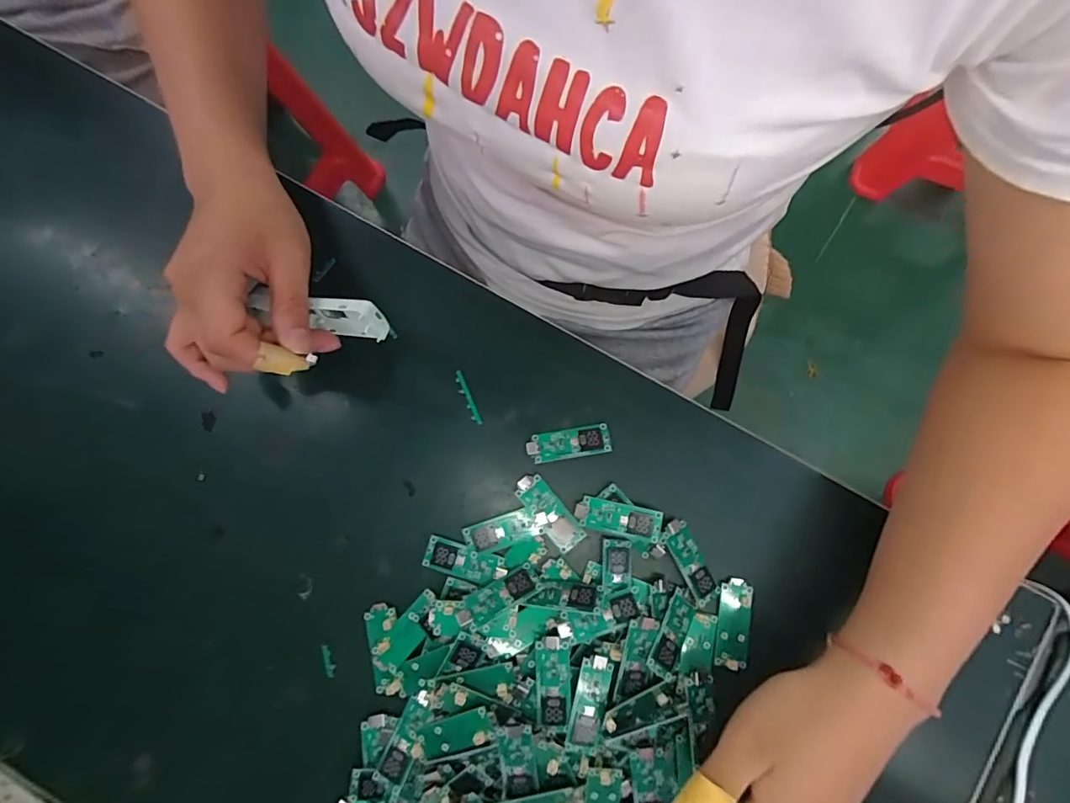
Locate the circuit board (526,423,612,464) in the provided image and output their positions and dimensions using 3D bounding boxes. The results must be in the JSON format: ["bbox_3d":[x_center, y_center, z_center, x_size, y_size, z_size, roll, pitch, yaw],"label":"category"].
[{"bbox_3d":[0.021,0.026,0.311,0.052,0.005,0.018,-9,83,1],"label":"circuit board"}]

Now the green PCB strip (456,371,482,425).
[{"bbox_3d":[-0.044,-0.002,0.321,0.006,0.005,0.037,-23,83,-1],"label":"green PCB strip"}]

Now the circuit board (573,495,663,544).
[{"bbox_3d":[0.050,0.071,0.301,0.051,0.009,0.019,12,84,3],"label":"circuit board"}]

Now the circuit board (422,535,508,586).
[{"bbox_3d":[-0.043,0.096,0.299,0.049,0.006,0.018,15,84,4],"label":"circuit board"}]

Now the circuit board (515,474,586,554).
[{"bbox_3d":[0.008,0.068,0.304,0.022,0.005,0.050,-37,83,-3],"label":"circuit board"}]

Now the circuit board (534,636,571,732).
[{"bbox_3d":[0.010,0.156,0.277,0.020,0.005,0.046,0,83,2],"label":"circuit board"}]

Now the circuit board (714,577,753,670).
[{"bbox_3d":[0.119,0.133,0.298,0.018,0.005,0.050,7,83,11],"label":"circuit board"}]

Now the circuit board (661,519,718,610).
[{"bbox_3d":[0.094,0.097,0.301,0.018,0.006,0.049,-26,83,-1],"label":"circuit board"}]

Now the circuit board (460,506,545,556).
[{"bbox_3d":[-0.018,0.078,0.303,0.049,0.004,0.017,-18,83,0],"label":"circuit board"}]

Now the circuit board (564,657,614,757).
[{"bbox_3d":[0.030,0.167,0.276,0.018,0.004,0.049,15,84,4],"label":"circuit board"}]

